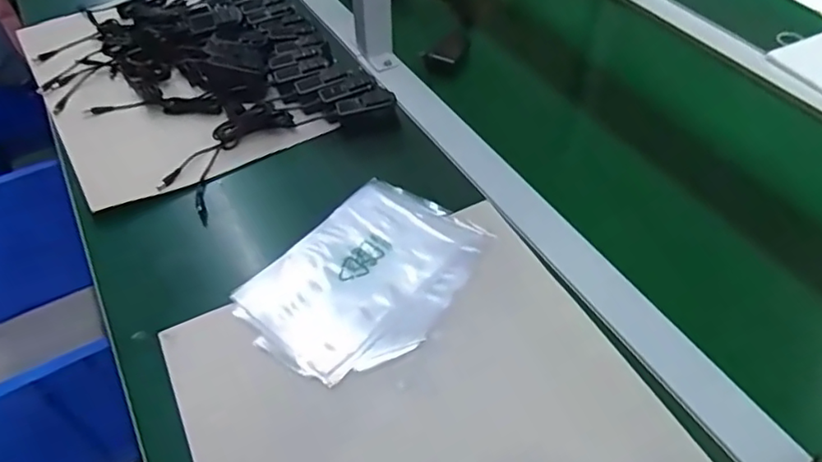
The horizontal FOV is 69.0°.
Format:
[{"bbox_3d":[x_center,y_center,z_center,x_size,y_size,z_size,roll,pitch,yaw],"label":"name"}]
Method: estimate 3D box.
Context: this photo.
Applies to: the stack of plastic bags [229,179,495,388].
[{"bbox_3d":[-0.044,0.045,0.592,0.168,0.013,0.228,30,55,25],"label":"stack of plastic bags"}]

